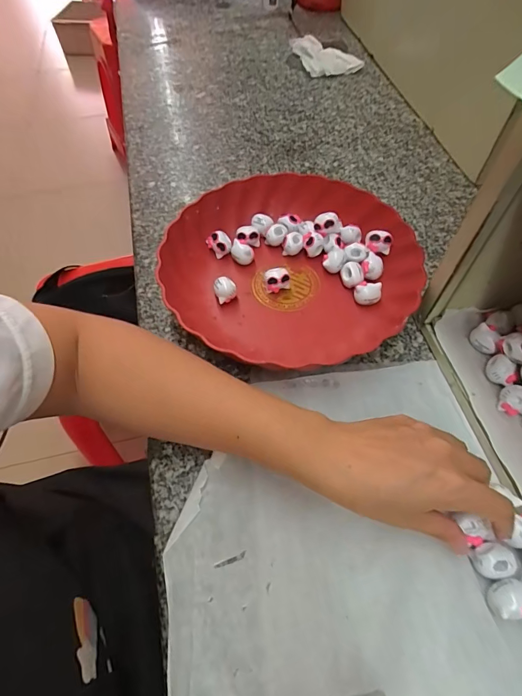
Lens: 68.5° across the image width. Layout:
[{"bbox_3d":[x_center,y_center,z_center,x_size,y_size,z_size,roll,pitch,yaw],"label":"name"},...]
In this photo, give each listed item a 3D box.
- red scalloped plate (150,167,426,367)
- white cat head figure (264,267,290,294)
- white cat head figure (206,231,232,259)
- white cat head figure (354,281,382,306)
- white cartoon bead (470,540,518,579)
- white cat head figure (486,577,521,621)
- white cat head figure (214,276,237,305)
[{"bbox_3d":[0.030,-0.089,0.390,0.244,0.046,0.217,9,58,8],"label":"red scalloped plate"},{"bbox_3d":[0.016,-0.068,0.388,0.025,0.024,0.014,-18,58,-9],"label":"white cat head figure"},{"bbox_3d":[-0.045,-0.111,0.413,0.025,0.021,0.019,-11,57,-5],"label":"white cat head figure"},{"bbox_3d":[0.104,-0.052,0.375,0.025,0.021,0.015,4,57,5],"label":"white cat head figure"},{"bbox_3d":[0.152,0.140,0.252,0.025,0.017,0.020,-4,57,0],"label":"white cartoon bead"},{"bbox_3d":[0.154,0.158,0.241,0.024,0.019,0.020,-13,58,-6],"label":"white cat head figure"},{"bbox_3d":[-0.036,-0.056,0.383,0.021,0.023,0.022,-11,57,-5],"label":"white cat head figure"}]

